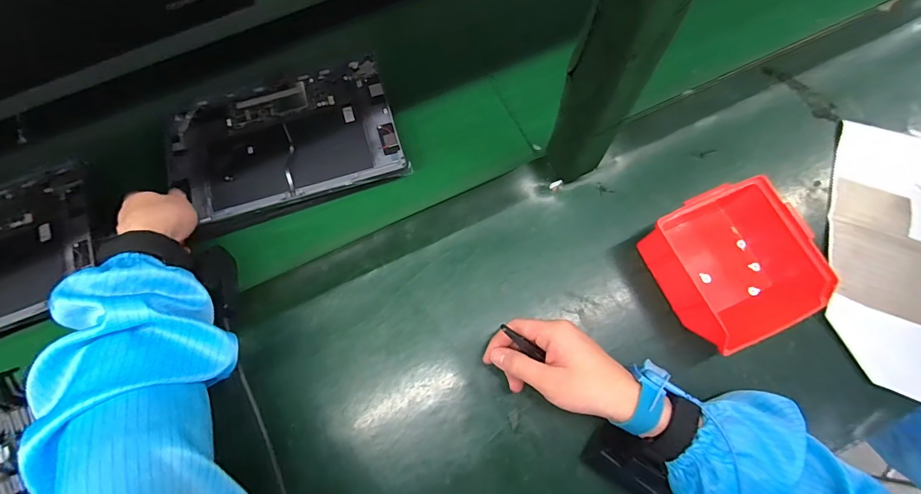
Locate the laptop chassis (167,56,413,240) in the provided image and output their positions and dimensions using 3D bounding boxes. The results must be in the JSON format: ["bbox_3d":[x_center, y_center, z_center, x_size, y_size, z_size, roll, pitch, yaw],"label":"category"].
[{"bbox_3d":[-0.200,-0.120,0.461,0.247,0.022,0.173,-19,77,-5],"label":"laptop chassis"}]

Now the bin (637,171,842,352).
[{"bbox_3d":[0.267,0.020,0.401,0.123,0.067,0.141,-29,78,-7],"label":"bin"}]

